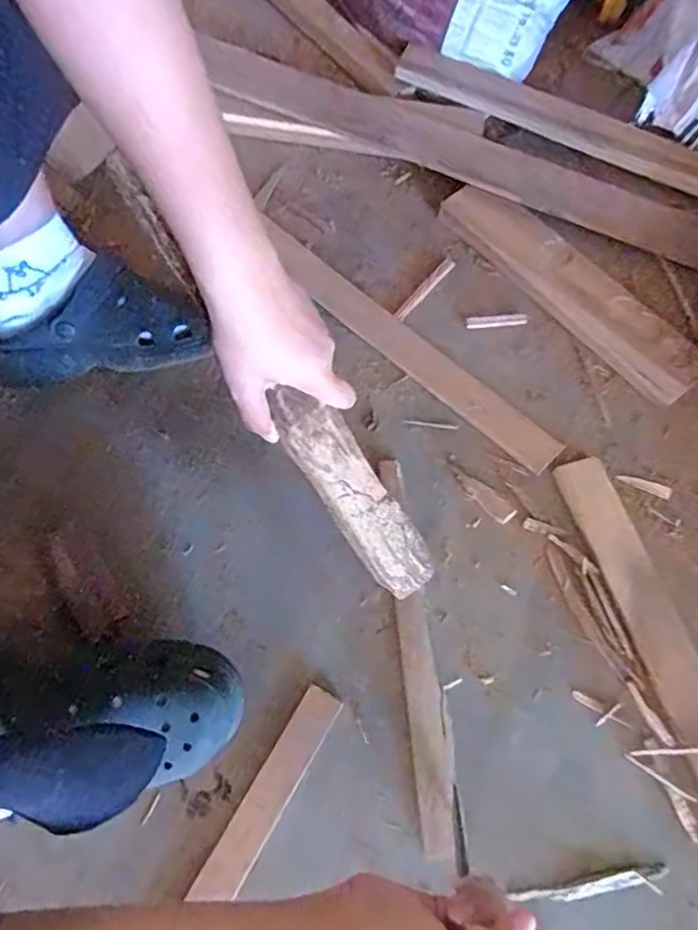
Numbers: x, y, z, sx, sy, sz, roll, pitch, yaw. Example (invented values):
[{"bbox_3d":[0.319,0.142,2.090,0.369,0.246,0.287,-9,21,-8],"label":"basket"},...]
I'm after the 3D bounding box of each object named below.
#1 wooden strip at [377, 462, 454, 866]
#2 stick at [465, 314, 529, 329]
[{"bbox_3d":[0.059,0.148,0.524,0.030,0.010,0.327,-4,69,-3],"label":"wooden strip"},{"bbox_3d":[0.157,-0.153,0.643,0.067,0.004,0.012,-6,69,-4],"label":"stick"}]

